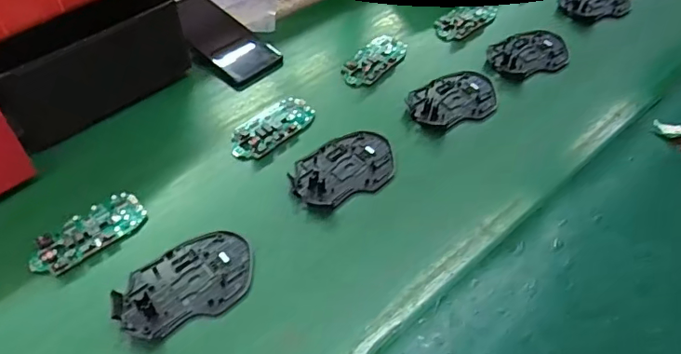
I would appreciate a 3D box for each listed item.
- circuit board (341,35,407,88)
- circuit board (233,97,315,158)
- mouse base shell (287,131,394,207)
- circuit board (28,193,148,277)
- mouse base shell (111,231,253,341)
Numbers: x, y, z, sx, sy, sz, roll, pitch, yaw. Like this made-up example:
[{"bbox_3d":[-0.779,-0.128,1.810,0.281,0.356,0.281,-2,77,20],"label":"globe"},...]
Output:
[{"bbox_3d":[0.042,-0.143,0.631,0.048,0.016,0.099,31,56,21],"label":"circuit board"},{"bbox_3d":[-0.071,-0.053,0.556,0.050,0.009,0.101,33,57,23],"label":"circuit board"},{"bbox_3d":[0.004,-0.009,0.523,0.110,0.011,0.072,-27,56,-22],"label":"mouse base shell"},{"bbox_3d":[-0.221,0.050,0.463,0.042,0.014,0.099,38,58,25],"label":"circuit board"},{"bbox_3d":[-0.128,0.088,0.438,0.112,0.009,0.072,-23,55,-19],"label":"mouse base shell"}]

